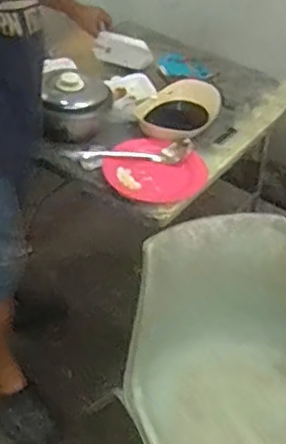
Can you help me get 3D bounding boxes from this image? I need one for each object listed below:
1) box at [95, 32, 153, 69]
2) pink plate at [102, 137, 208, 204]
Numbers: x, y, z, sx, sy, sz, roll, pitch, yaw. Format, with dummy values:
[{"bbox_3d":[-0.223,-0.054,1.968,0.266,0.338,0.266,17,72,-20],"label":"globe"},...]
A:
[{"bbox_3d":[-0.055,-0.493,1.756,0.167,0.069,0.070,8,45,-15],"label":"box"},{"bbox_3d":[0.027,-0.125,1.464,0.242,0.037,0.226,-1,45,1],"label":"pink plate"}]

